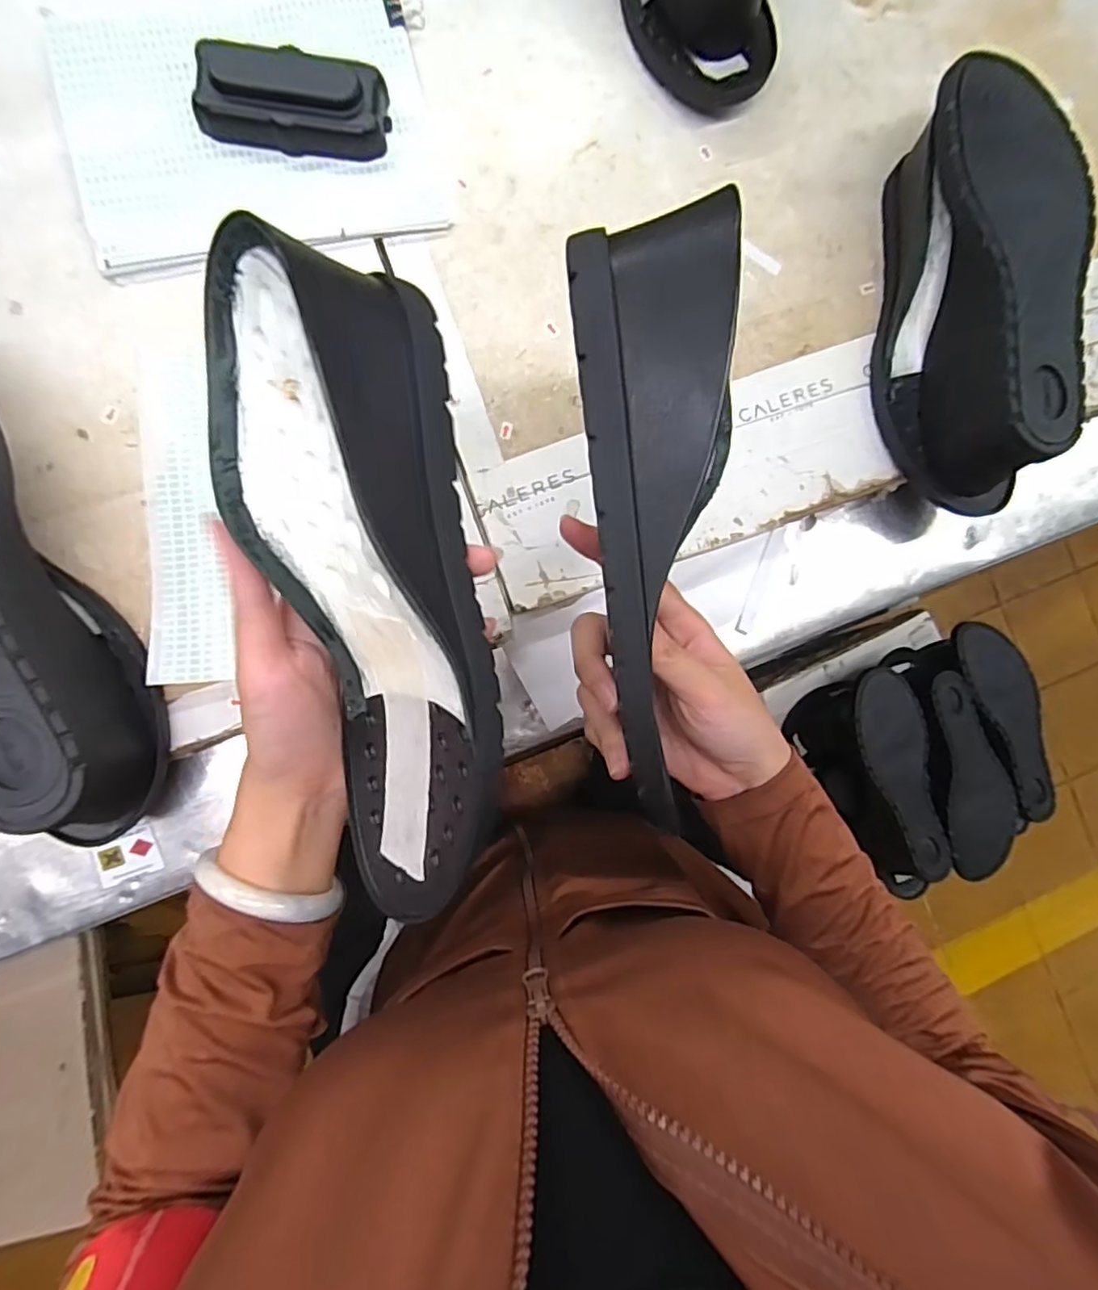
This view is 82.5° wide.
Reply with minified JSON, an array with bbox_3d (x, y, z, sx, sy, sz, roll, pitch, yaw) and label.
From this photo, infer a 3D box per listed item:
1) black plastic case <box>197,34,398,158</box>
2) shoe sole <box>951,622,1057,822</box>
[{"bbox_3d":[-0.152,-0.325,0.376,0.106,0.025,0.047,0,88,-8],"label":"black plastic case"},{"bbox_3d":[0.562,0.087,0.759,0.080,0.031,0.240,-20,91,-8],"label":"shoe sole"}]

